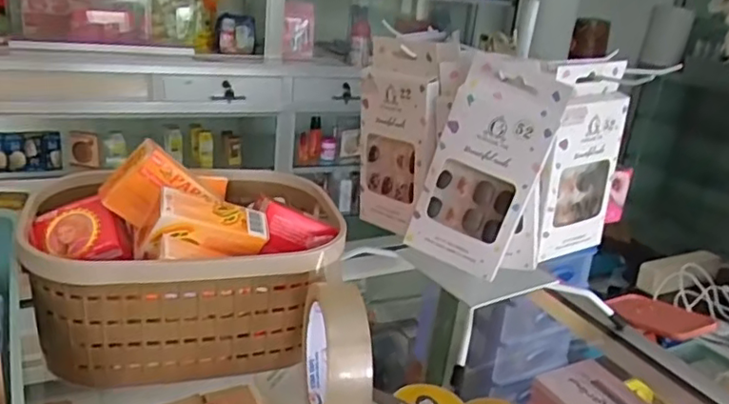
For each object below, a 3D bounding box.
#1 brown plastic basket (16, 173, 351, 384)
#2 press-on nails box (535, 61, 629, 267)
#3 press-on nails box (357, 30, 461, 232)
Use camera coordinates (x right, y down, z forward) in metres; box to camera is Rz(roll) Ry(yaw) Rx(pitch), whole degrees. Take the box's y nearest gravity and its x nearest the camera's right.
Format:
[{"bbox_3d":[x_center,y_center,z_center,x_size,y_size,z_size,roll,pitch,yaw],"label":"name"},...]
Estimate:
[{"bbox_3d":[-0.131,0.044,0.467,0.208,0.105,0.153,0,22,-18],"label":"brown plastic basket"},{"bbox_3d":[0.152,-0.027,0.443,0.075,0.139,0.012,-7,20,-29],"label":"press-on nails box"},{"bbox_3d":[0.027,-0.048,0.457,0.019,0.142,0.074,-10,18,-39],"label":"press-on nails box"}]

